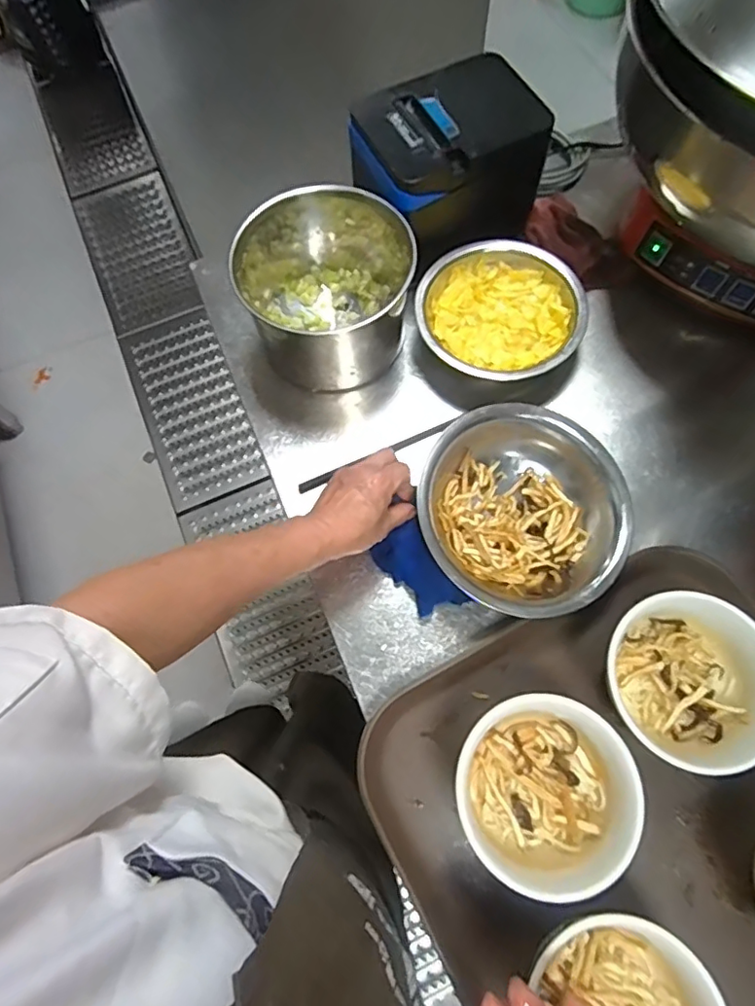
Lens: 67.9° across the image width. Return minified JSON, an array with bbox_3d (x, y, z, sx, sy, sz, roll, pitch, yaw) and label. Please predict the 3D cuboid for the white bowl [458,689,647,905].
[{"bbox_3d":[0.122,0.214,0.427,0.120,0.076,0.128,0,70,1],"label":"white bowl"}]

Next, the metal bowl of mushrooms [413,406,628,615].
[{"bbox_3d":[0.131,0.008,0.510,0.186,0.066,0.188,0,70,1],"label":"metal bowl of mushrooms"}]

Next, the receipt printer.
[{"bbox_3d":[0.065,-0.369,0.592,0.170,0.124,0.137,-30,72,-9],"label":"receipt printer"}]

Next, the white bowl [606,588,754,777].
[{"bbox_3d":[0.240,0.141,0.450,0.120,0.079,0.126,0,70,1],"label":"white bowl"}]

